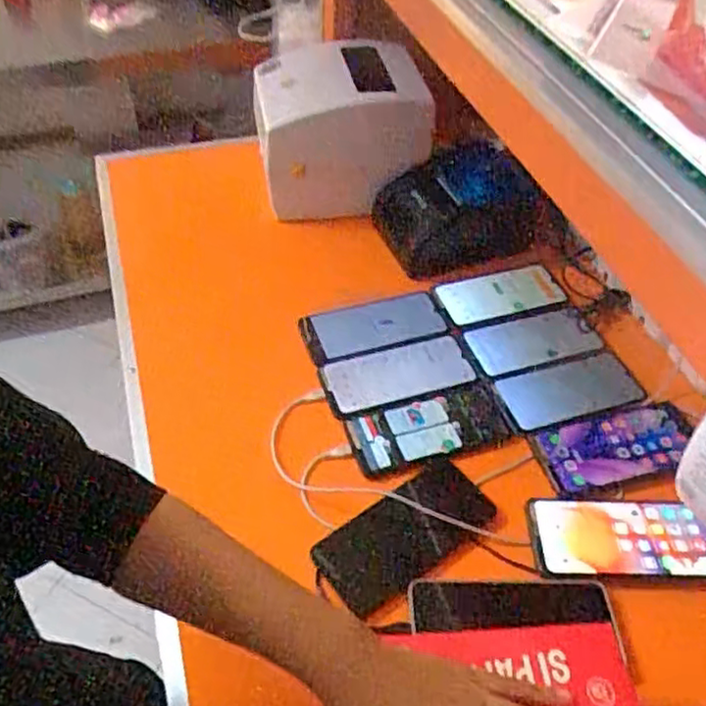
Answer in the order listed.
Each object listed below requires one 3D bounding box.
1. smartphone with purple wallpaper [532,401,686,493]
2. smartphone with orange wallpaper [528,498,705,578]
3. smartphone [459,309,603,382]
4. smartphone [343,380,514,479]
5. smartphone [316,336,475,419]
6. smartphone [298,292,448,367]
[{"bbox_3d":[0.270,0.094,0.688,0.168,0.006,0.070,-12,50,-11],"label":"smartphone with purple wallpaper"},{"bbox_3d":[0.248,0.168,0.620,0.162,0.007,0.074,3,48,1],"label":"smartphone with orange wallpaper"},{"bbox_3d":[0.207,-0.016,0.786,0.152,0.007,0.077,-15,50,-14],"label":"smartphone"},{"bbox_3d":[0.081,0.078,0.703,0.167,0.016,0.075,-15,51,-14],"label":"smartphone"},{"bbox_3d":[0.051,0.022,0.749,0.170,0.009,0.072,-15,50,-13],"label":"smartphone"},{"bbox_3d":[0.027,-0.032,0.791,0.161,0.009,0.085,-14,50,-13],"label":"smartphone"}]

